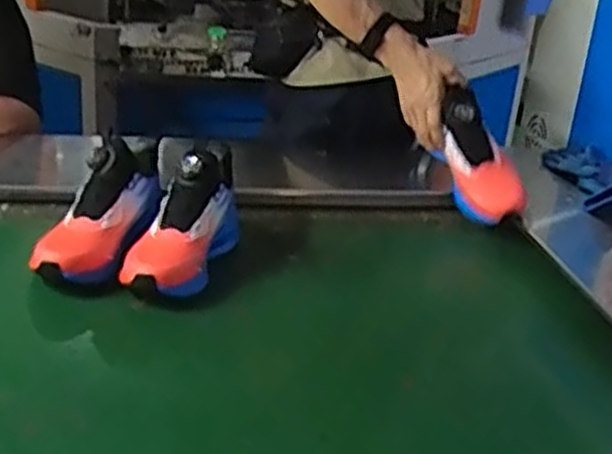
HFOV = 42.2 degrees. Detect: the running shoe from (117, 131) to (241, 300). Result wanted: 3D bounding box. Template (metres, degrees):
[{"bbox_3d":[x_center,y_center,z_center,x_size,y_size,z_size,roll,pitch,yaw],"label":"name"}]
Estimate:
[{"bbox_3d":[-0.148,-0.016,0.969,0.098,0.131,0.231,7,23,4],"label":"running shoe"}]

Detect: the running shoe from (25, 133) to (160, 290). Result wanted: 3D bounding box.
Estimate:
[{"bbox_3d":[-0.238,-0.033,0.973,0.090,0.091,0.257,12,50,16],"label":"running shoe"}]

